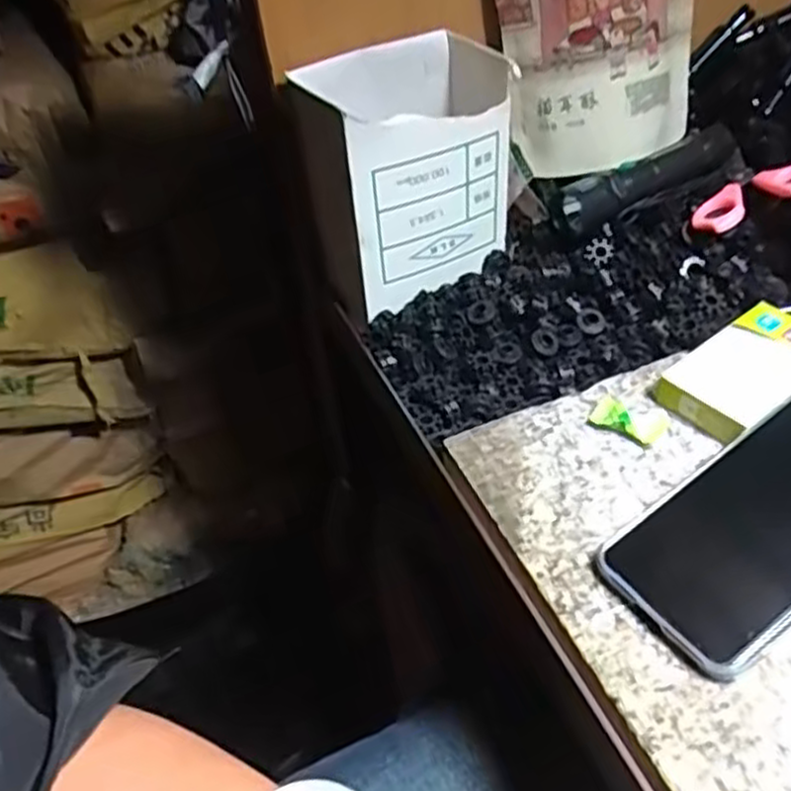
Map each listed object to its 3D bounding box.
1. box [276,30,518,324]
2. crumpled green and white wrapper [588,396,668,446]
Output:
[{"bbox_3d":[0.010,-0.151,0.508,0.126,0.137,0.082,-26,45,-19],"label":"box"},{"bbox_3d":[0.126,0.012,0.409,0.038,0.010,0.025,19,48,27],"label":"crumpled green and white wrapper"}]

